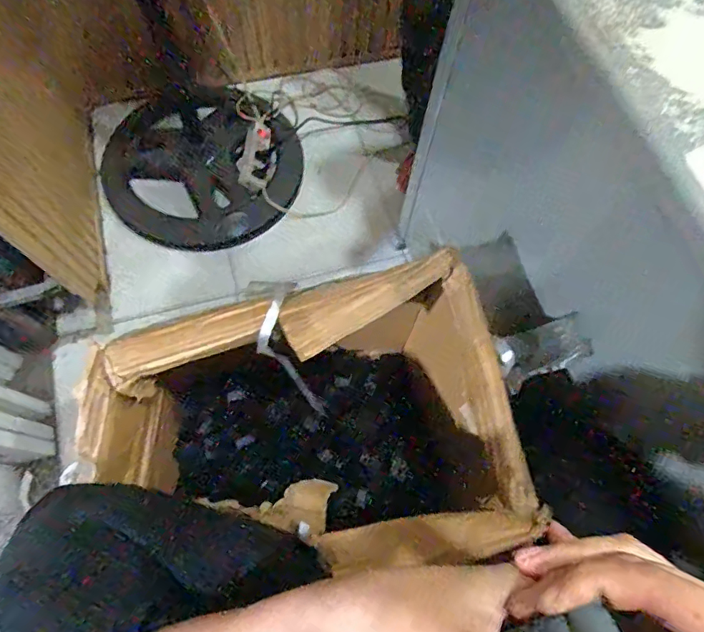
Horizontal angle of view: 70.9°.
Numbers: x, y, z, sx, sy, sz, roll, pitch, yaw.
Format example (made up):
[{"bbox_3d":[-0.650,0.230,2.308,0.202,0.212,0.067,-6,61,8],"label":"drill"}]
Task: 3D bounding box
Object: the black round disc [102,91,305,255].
[{"bbox_3d":[-0.342,-0.342,1.181,0.466,0.064,0.350,-20,99,-11],"label":"black round disc"}]

